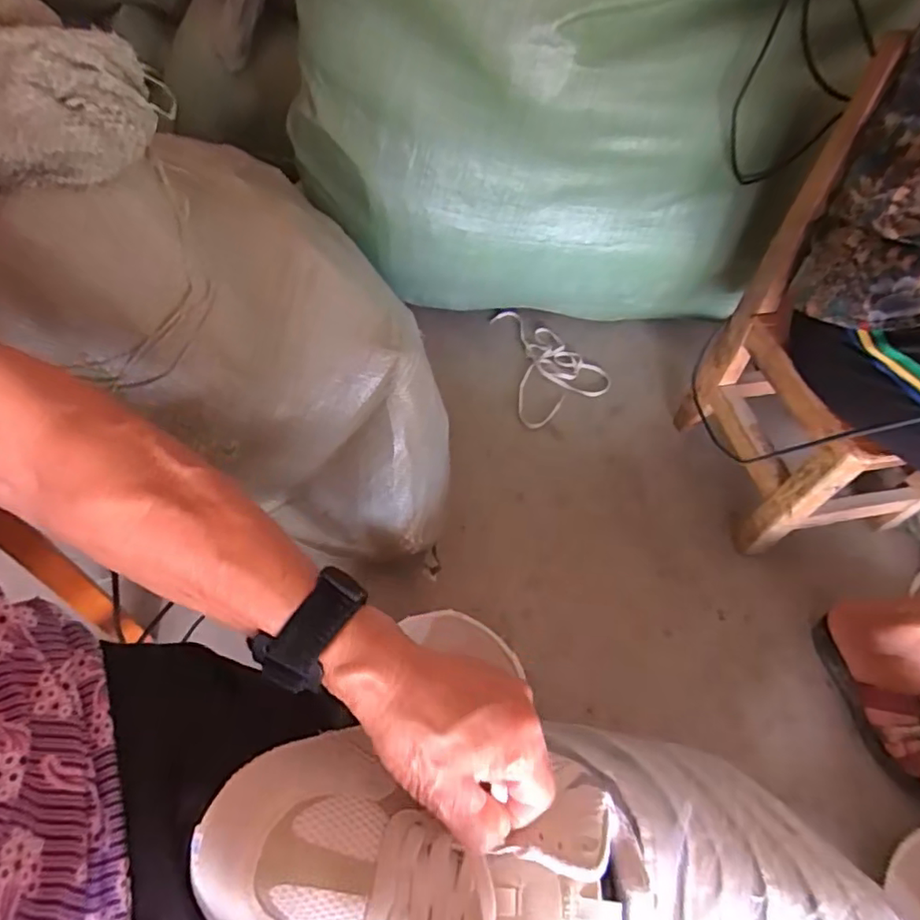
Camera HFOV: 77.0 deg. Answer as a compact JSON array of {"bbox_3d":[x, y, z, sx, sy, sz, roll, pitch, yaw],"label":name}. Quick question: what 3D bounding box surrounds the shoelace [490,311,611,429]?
[{"bbox_3d":[0.173,-0.181,1.061,0.178,0.030,0.263,-8,57,-10],"label":"shoelace"}]

